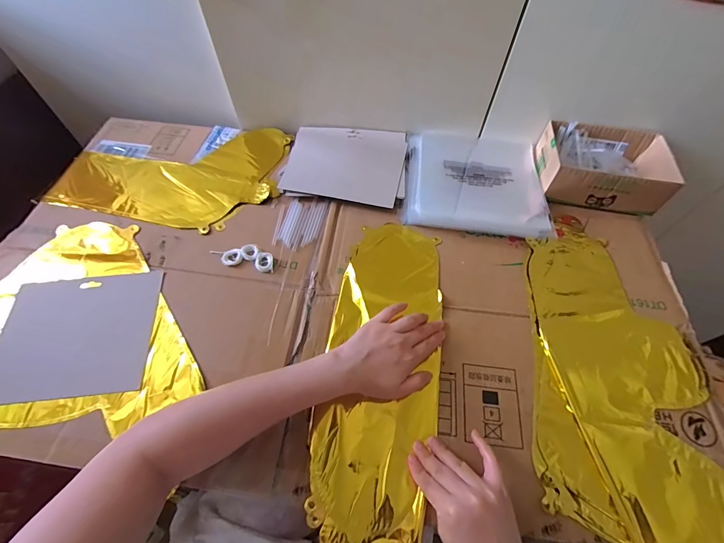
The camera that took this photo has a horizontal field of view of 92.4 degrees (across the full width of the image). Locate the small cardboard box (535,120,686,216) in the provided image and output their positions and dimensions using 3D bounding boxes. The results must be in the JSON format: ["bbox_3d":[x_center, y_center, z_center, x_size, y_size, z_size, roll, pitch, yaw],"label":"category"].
[{"bbox_3d":[0.392,-0.173,0.572,0.181,0.064,0.133,8,60,4],"label":"small cardboard box"}]

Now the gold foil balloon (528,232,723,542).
[{"bbox_3d":[0.324,0.128,0.428,0.215,0.008,0.391,11,60,6],"label":"gold foil balloon"}]

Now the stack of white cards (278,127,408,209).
[{"bbox_3d":[-0.027,-0.194,0.611,0.204,0.011,0.177,7,60,3],"label":"stack of white cards"}]

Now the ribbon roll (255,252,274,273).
[{"bbox_3d":[-0.140,-0.013,0.501,0.027,0.007,0.030,-2,60,-2],"label":"ribbon roll"}]

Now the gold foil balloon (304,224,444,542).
[{"bbox_3d":[0.026,0.112,0.436,0.139,0.016,0.422,9,60,2],"label":"gold foil balloon"}]

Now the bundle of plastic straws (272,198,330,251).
[{"bbox_3d":[-0.099,-0.078,0.550,0.070,0.006,0.099,9,60,4],"label":"bundle of plastic straws"}]

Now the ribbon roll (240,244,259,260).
[{"bbox_3d":[-0.164,-0.029,0.509,0.025,0.007,0.026,0,60,0],"label":"ribbon roll"}]

